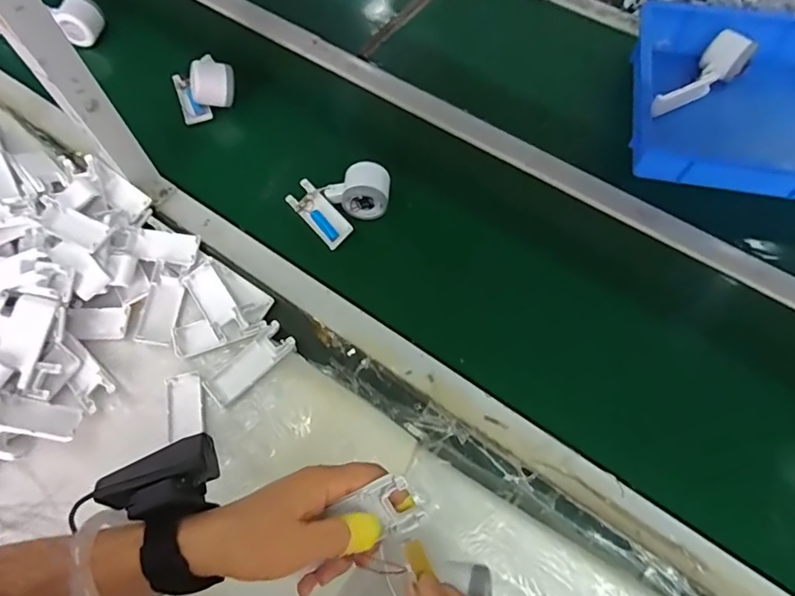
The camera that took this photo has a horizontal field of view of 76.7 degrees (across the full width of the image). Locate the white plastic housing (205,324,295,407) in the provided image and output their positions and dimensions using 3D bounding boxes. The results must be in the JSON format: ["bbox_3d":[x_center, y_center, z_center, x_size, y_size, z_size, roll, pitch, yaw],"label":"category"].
[{"bbox_3d":[-0.167,0.073,0.567,0.104,0.010,0.042,-40,71,-17],"label":"white plastic housing"}]

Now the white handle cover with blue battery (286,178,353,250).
[{"bbox_3d":[-0.101,-0.109,0.659,0.040,0.018,0.102,-38,70,-16],"label":"white handle cover with blue battery"}]

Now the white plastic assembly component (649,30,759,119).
[{"bbox_3d":[0.434,-0.320,0.732,0.180,0.045,0.056,-36,69,-3],"label":"white plastic assembly component"}]

